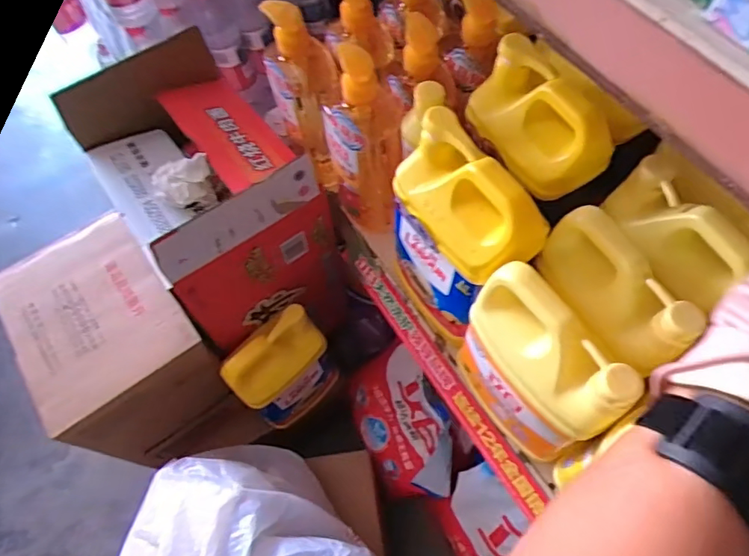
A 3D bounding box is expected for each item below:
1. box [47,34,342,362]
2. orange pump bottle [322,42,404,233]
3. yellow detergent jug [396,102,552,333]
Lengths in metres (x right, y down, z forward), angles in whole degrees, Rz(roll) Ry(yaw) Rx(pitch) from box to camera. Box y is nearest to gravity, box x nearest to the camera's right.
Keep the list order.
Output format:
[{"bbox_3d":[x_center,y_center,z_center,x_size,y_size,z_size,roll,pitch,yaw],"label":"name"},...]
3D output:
[{"bbox_3d":[-0.221,-0.112,0.699,0.209,0.259,0.270,-35,67,-14],"label":"box"},{"bbox_3d":[-0.014,-0.154,0.606,0.074,0.232,0.118,-5,63,0],"label":"orange pump bottle"},{"bbox_3d":[0.076,-0.030,0.516,0.077,0.224,0.143,-36,67,-14],"label":"yellow detergent jug"}]

